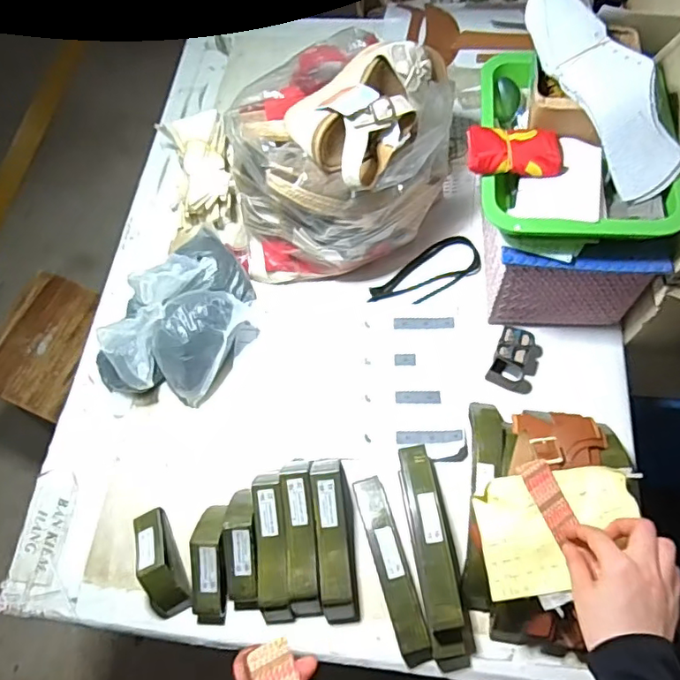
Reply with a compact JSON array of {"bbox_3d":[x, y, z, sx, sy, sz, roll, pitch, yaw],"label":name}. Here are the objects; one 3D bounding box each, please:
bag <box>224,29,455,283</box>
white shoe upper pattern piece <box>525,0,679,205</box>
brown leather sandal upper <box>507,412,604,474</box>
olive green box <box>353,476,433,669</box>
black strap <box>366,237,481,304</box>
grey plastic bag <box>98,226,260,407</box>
[{"bbox_3d":[-0.002,-0.228,0.678,0.263,0.208,0.226,-1,66,4],"label":"bag"},{"bbox_3d":[0.259,-0.259,0.543,0.071,0.049,0.249,-25,83,-11],"label":"white shoe upper pattern piece"},{"bbox_3d":[0.229,0.108,0.574,0.096,0.079,0.030,-1,109,12],"label":"brown leather sandal upper"},{"bbox_3d":[0.056,0.244,0.590,0.033,0.029,0.190,-15,65,-2],"label":"olive green box"},{"bbox_3d":[0.113,-0.090,0.737,0.160,0.017,0.067,-27,66,-7],"label":"black strap"},{"bbox_3d":[-0.191,-0.023,0.680,0.140,0.089,0.227,31,72,16],"label":"grey plastic bag"}]

